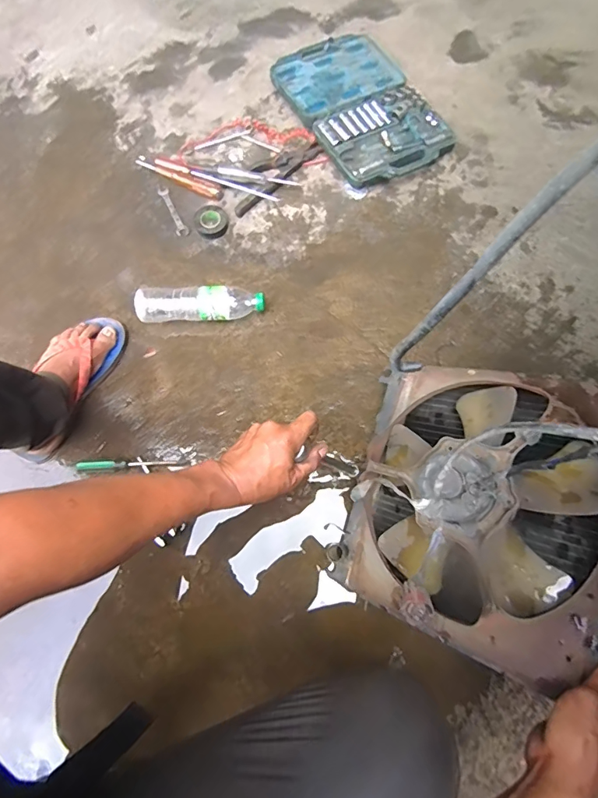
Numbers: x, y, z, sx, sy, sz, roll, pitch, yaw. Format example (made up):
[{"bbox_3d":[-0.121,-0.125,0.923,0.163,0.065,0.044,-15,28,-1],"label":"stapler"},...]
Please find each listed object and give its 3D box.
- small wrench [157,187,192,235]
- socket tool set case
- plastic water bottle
[{"bbox_3d":[-0.250,-0.370,0.890,0.024,0.007,0.121,-27,75,-6],"label":"small wrench"},{"bbox_3d":[0.130,-0.602,0.930,0.246,0.045,0.383,-27,75,-6],"label":"socket tool set case"},{"bbox_3d":[-0.173,-0.166,0.799,0.223,0.052,0.060,-4,74,0],"label":"plastic water bottle"}]

